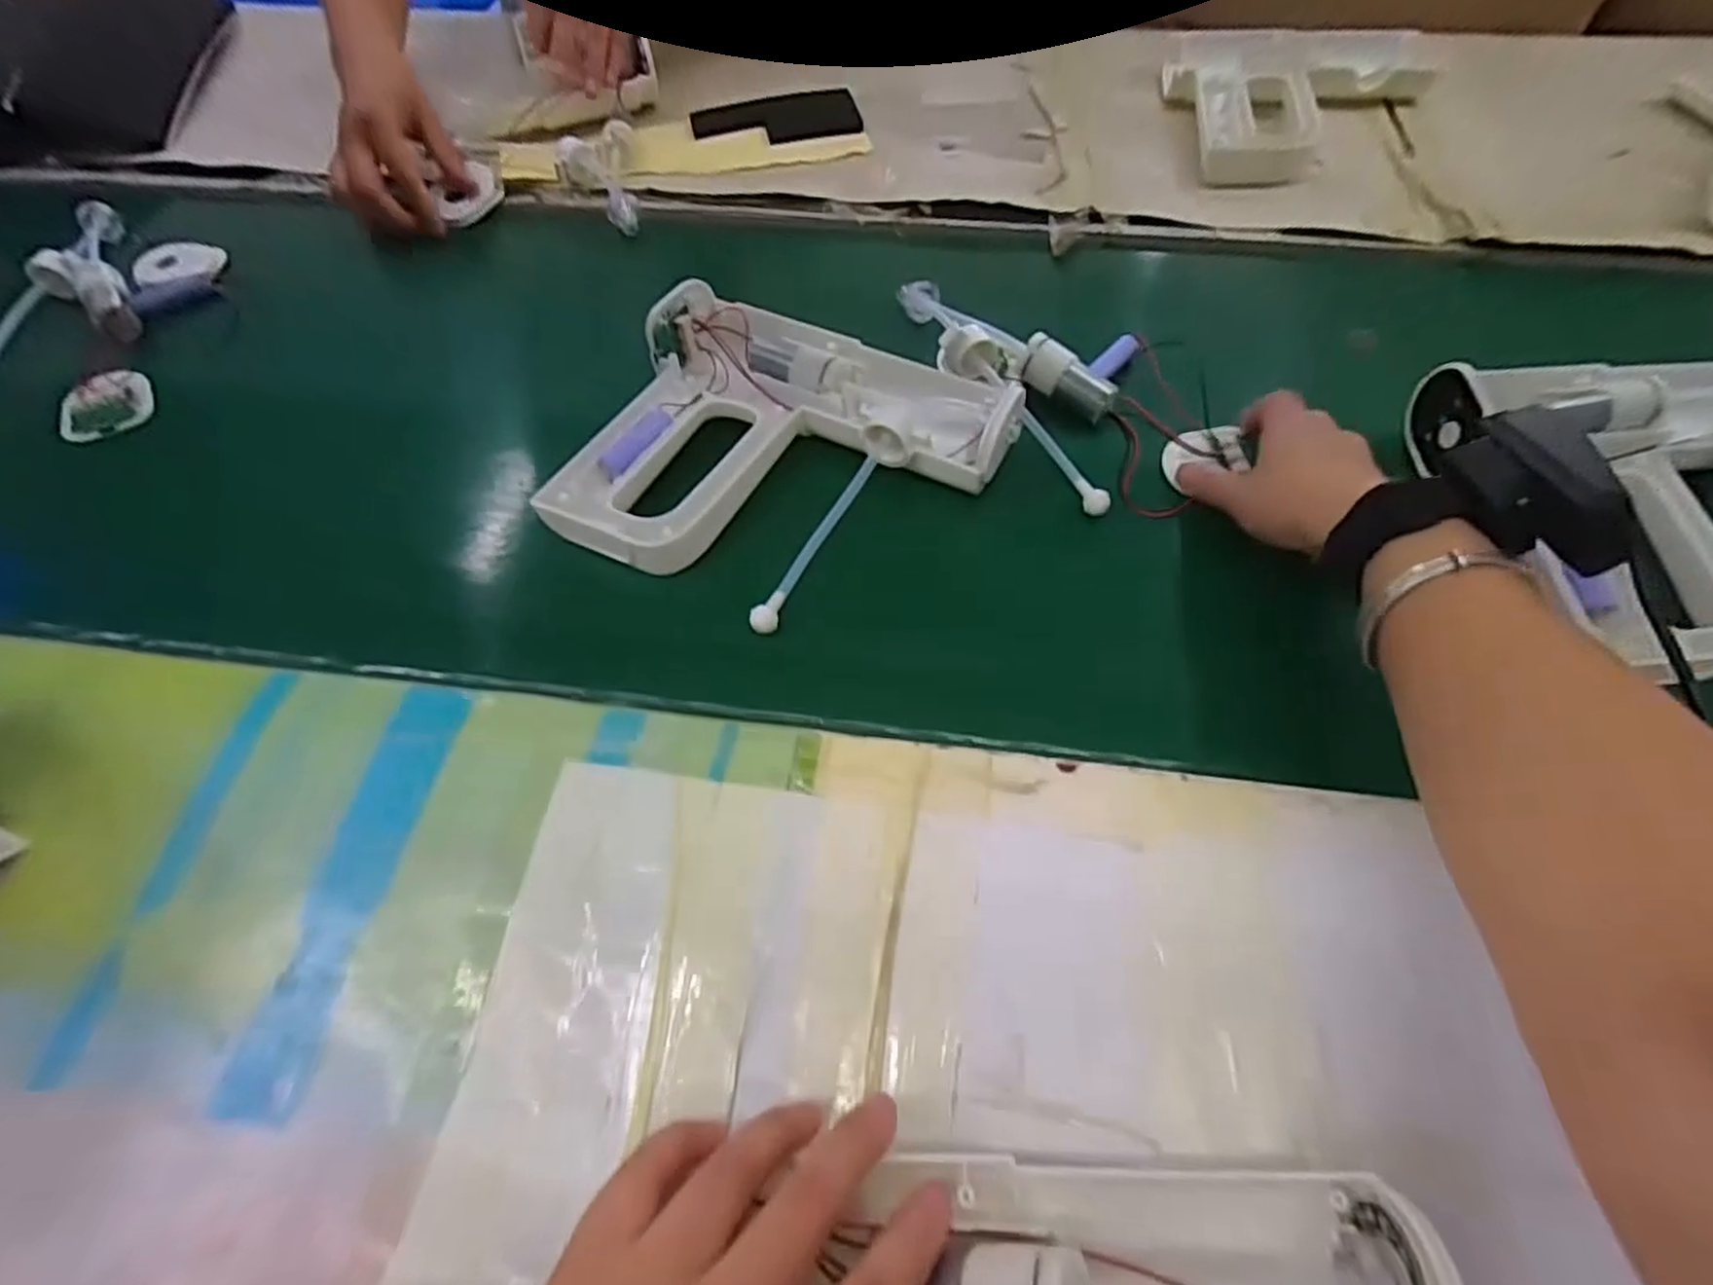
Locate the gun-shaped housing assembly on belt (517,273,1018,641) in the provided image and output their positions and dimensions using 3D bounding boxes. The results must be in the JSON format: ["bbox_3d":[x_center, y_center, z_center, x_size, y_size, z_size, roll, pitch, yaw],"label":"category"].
[{"bbox_3d":[-0.039,-0.106,0.399,0.208,0.034,0.180,23,62,15],"label":"gun-shaped housing assembly on belt"}]

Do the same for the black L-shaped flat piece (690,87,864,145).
[{"bbox_3d":[-0.067,-0.440,0.628,0.139,0.015,0.049,-8,59,-3],"label":"black L-shaped flat piece"}]

